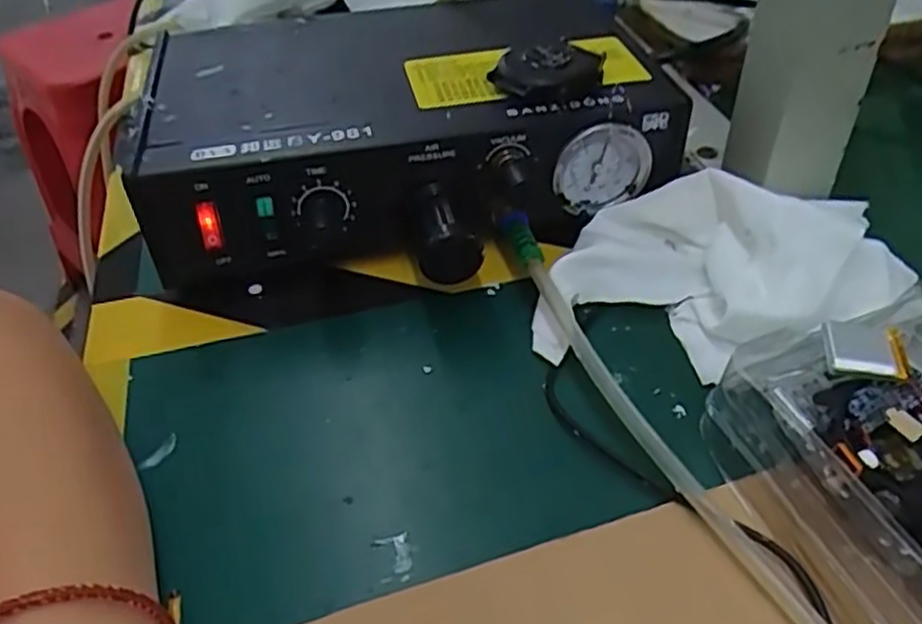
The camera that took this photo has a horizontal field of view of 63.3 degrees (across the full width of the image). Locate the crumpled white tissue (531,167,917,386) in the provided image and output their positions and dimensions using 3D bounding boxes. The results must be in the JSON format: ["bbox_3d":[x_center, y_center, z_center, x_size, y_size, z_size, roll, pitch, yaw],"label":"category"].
[{"bbox_3d":[0.104,-0.014,0.300,0.126,0.036,0.103,18,48,22],"label":"crumpled white tissue"}]

